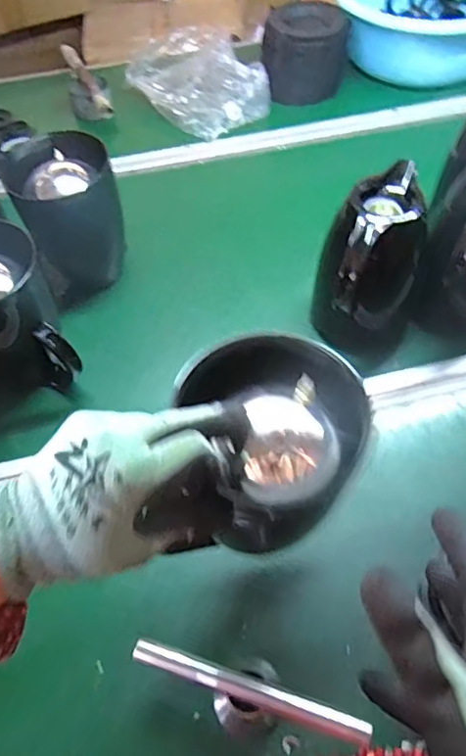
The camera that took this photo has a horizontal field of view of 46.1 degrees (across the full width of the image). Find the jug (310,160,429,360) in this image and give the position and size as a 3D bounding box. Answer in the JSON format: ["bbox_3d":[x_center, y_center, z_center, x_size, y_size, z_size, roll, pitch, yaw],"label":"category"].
[{"bbox_3d":[0.160,-0.119,0.652,0.120,0.201,0.119,-11,55,-5],"label":"jug"}]

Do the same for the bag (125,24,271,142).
[{"bbox_3d":[-0.066,-0.557,1.020,0.194,0.075,0.274,-29,59,-17],"label":"bag"}]

